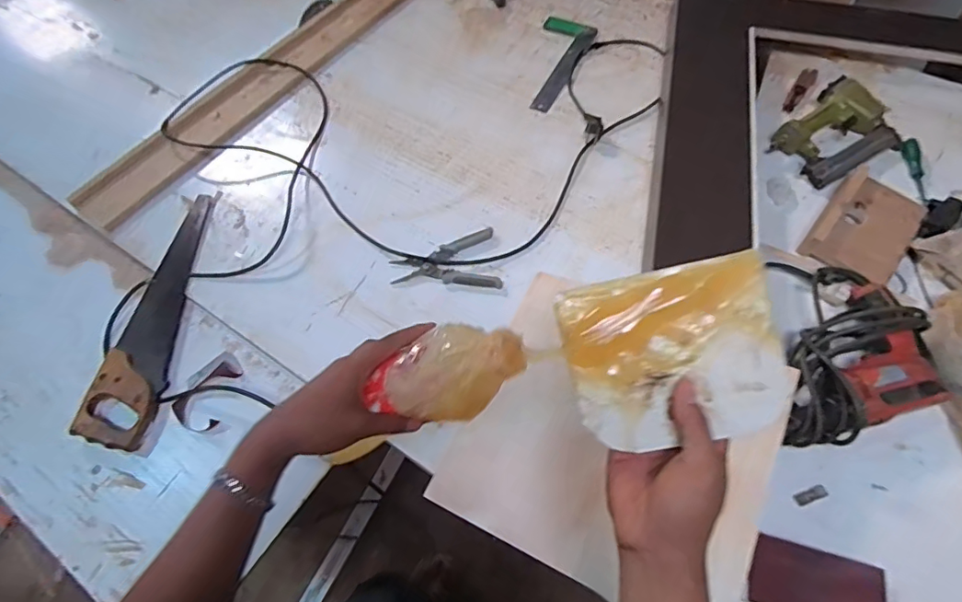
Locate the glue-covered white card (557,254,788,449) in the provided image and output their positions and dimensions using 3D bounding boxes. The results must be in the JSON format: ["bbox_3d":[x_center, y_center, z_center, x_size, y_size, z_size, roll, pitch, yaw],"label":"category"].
[{"bbox_3d":[0.139,0.040,0.374,0.147,0.007,0.124,-12,90,6],"label":"glue-covered white card"}]

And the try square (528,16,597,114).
[{"bbox_3d":[0.160,-0.534,1.160,0.120,0.010,0.324,17,61,14],"label":"try square"}]

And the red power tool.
[{"bbox_3d":[0.544,0.092,0.737,0.200,0.068,0.311,19,62,15],"label":"red power tool"}]

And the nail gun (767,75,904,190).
[{"bbox_3d":[0.666,-0.318,0.972,0.237,0.055,0.169,-30,61,-14],"label":"nail gun"}]

